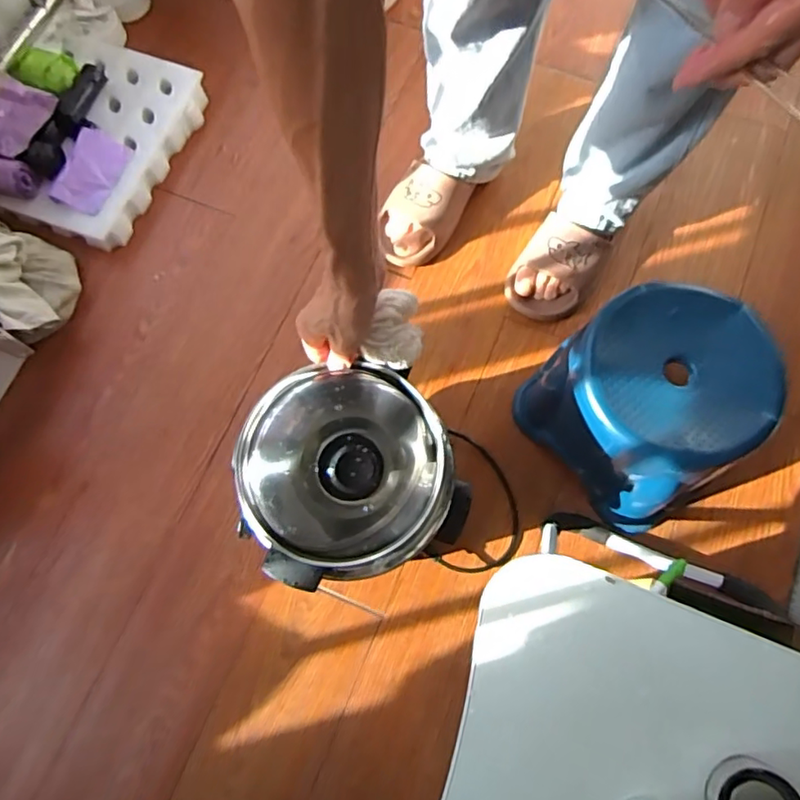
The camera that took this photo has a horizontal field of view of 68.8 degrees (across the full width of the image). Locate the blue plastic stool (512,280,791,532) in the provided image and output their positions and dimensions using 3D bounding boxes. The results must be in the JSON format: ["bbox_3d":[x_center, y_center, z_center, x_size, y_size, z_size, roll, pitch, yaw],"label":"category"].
[{"bbox_3d":[0.301,0.001,0.712,0.223,0.178,0.237,-37,74,-9],"label":"blue plastic stool"}]

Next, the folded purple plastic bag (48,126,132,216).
[{"bbox_3d":[-0.474,-0.350,0.893,0.081,0.027,0.133,16,74,6],"label":"folded purple plastic bag"}]

